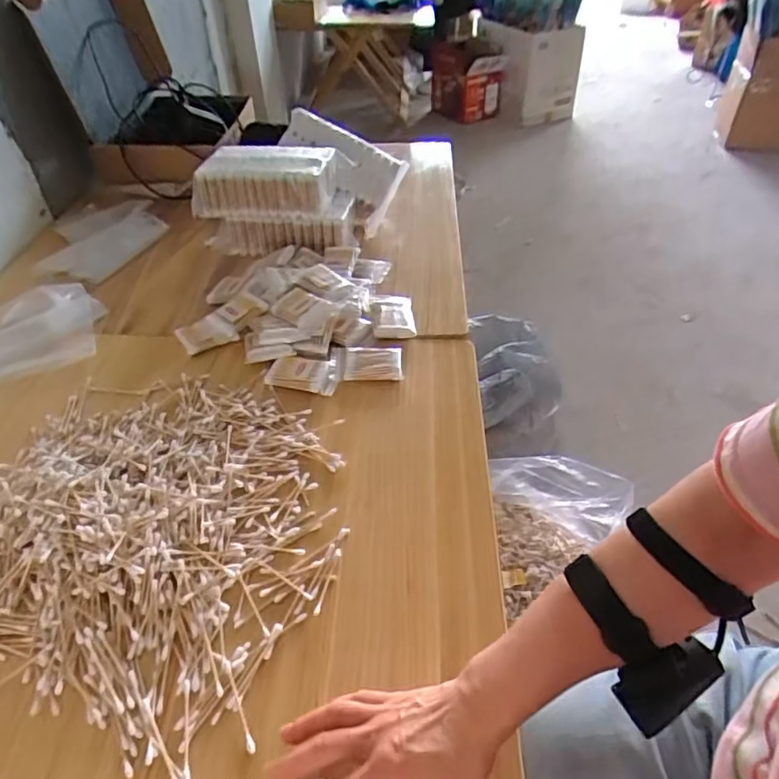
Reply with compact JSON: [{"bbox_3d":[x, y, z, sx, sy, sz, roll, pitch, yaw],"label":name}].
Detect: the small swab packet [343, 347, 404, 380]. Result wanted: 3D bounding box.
[{"bbox_3d":[-0.022,-0.039,0.798,0.081,0.009,0.064,-2,42,0],"label":"small swab packet"}]

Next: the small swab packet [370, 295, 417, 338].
[{"bbox_3d":[0.004,-0.117,0.875,0.065,0.014,0.097,-6,42,-4],"label":"small swab packet"}]

